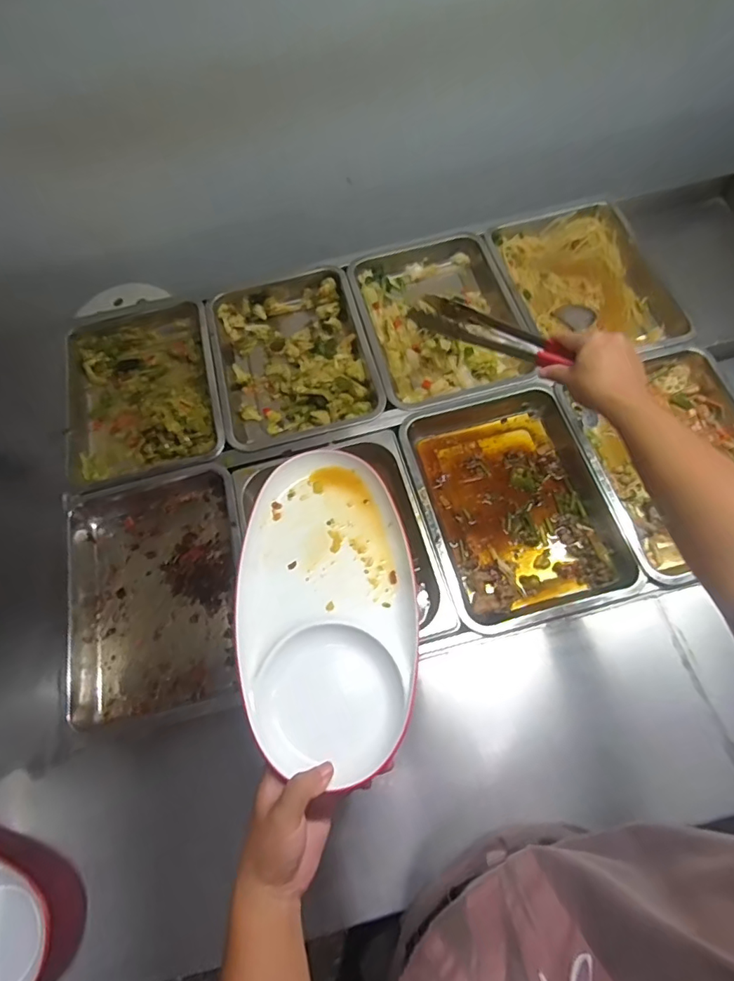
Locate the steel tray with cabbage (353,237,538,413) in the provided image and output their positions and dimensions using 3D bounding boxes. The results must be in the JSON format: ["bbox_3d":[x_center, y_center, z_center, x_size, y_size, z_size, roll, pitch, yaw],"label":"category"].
[{"bbox_3d":[0.124,-0.322,0.901,0.263,0.057,0.340,-14,67,-3],"label":"steel tray with cabbage"}]

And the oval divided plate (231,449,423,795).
[{"bbox_3d":[-0.042,0.101,0.516,0.178,0.030,0.336,-6,54,-10],"label":"oval divided plate"}]

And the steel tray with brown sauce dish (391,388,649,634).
[{"bbox_3d":[0.212,0.009,0.752,0.260,0.066,0.364,-15,67,-3],"label":"steel tray with brown sauce dish"}]

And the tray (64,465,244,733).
[{"bbox_3d":[-0.306,0.136,0.748,0.244,0.072,0.373,-11,67,-2],"label":"tray"}]

